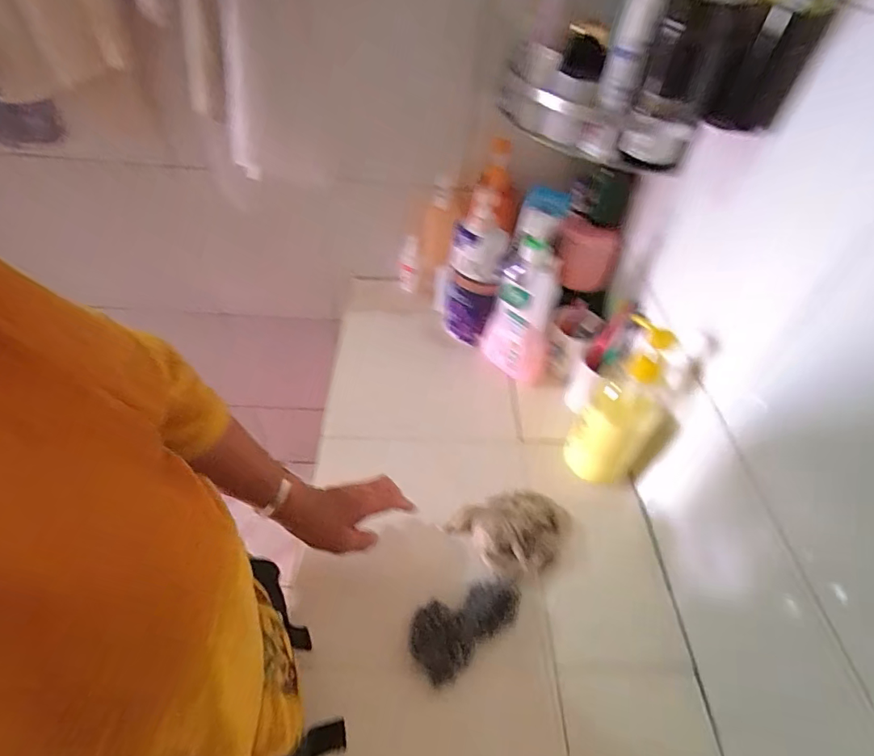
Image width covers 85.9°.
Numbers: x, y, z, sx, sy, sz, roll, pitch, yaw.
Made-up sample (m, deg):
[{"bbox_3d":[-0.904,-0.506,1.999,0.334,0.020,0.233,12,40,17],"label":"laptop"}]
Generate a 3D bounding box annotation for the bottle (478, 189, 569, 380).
[{"bbox_3d":[0.140,-0.114,0.741,0.105,0.282,0.079,7,48,1],"label":"bottle"}]

